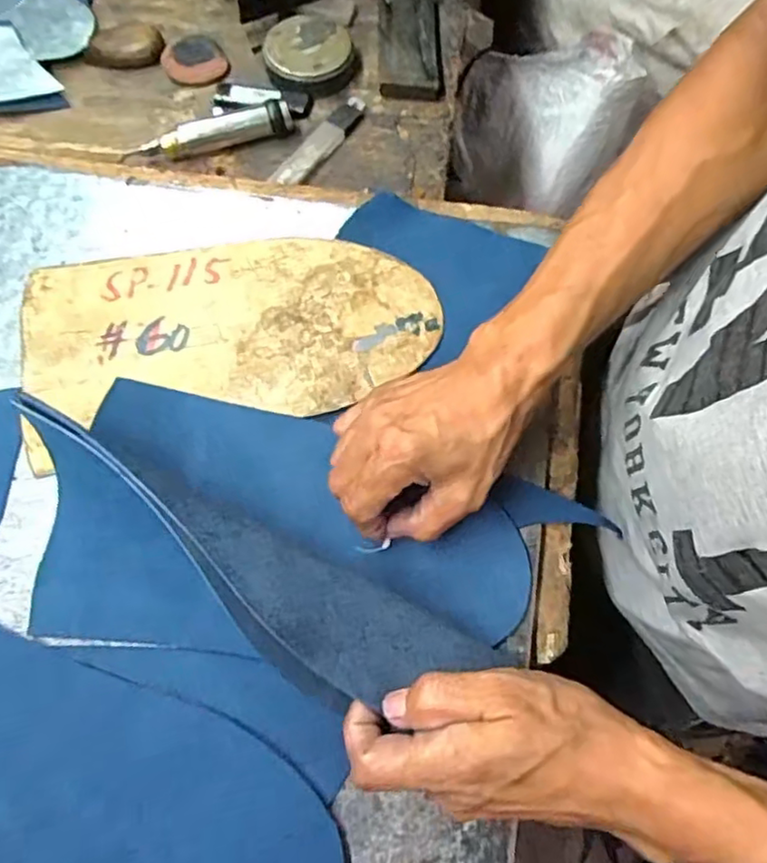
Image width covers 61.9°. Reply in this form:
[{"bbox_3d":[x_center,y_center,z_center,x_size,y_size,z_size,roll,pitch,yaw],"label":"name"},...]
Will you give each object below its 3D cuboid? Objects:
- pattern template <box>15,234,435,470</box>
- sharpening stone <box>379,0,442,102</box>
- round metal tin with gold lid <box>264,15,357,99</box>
[{"bbox_3d":[-0.106,-0.073,0.441,0.274,0.006,0.148,-15,69,-5],"label":"pattern template"},{"bbox_3d":[0.023,-0.366,0.586,0.051,0.020,0.152,1,70,-6],"label":"sharpening stone"},{"bbox_3d":[-0.066,-0.325,0.558,0.074,0.025,0.075,0,69,0],"label":"round metal tin with gold lid"}]

